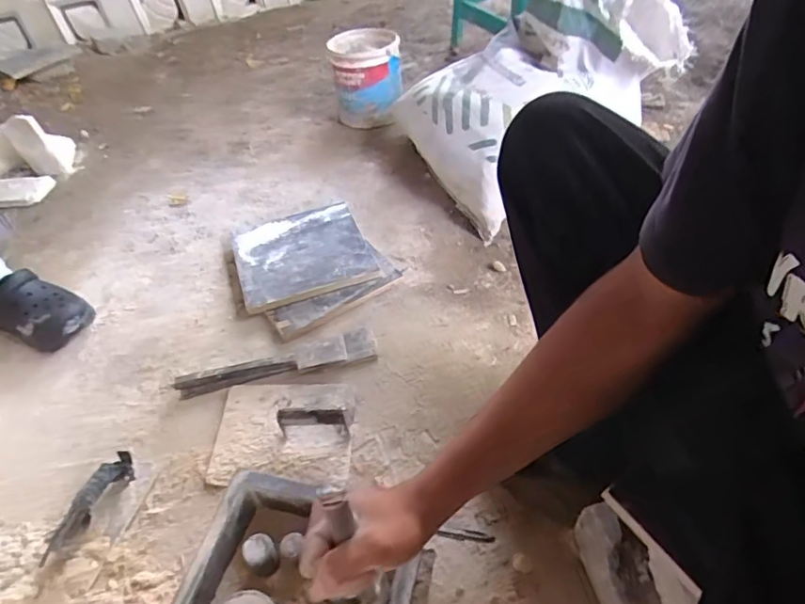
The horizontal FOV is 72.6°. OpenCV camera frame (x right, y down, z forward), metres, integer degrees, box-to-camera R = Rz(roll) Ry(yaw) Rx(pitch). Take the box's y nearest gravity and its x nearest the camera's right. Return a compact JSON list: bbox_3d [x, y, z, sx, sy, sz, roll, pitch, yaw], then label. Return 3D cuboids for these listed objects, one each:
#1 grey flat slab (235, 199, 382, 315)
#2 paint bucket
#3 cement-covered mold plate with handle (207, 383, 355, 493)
[{"bbox_3d":[-0.199,-0.103,1.075,0.246,0.017,0.261,-15,46,-12],"label":"grey flat slab"},{"bbox_3d":[-0.089,-0.571,1.420,0.178,0.198,0.174,-8,47,-1],"label":"paint bucket"},{"bbox_3d":[-0.179,0.180,0.810,0.205,0.051,0.168,-2,47,4],"label":"cement-covered mold plate with handle"}]

